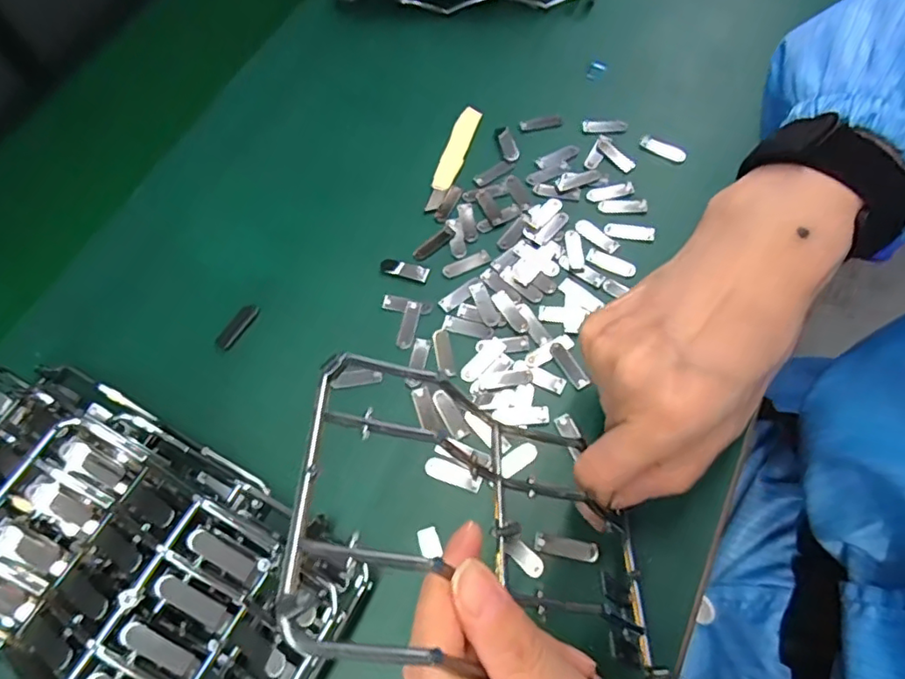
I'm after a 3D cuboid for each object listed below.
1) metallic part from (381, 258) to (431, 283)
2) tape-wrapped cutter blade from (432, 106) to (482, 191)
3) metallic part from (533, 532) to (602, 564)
[{"bbox_3d":[-0.027,-0.040,0.331,0.028,0.004,0.011,16,67,11],"label":"metallic part"},{"bbox_3d":[0.003,-0.121,0.366,0.013,0.004,0.065,19,70,2],"label":"tape-wrapped cutter blade"},{"bbox_3d":[0.051,0.093,0.261,0.028,0.004,0.009,10,65,8],"label":"metallic part"}]

